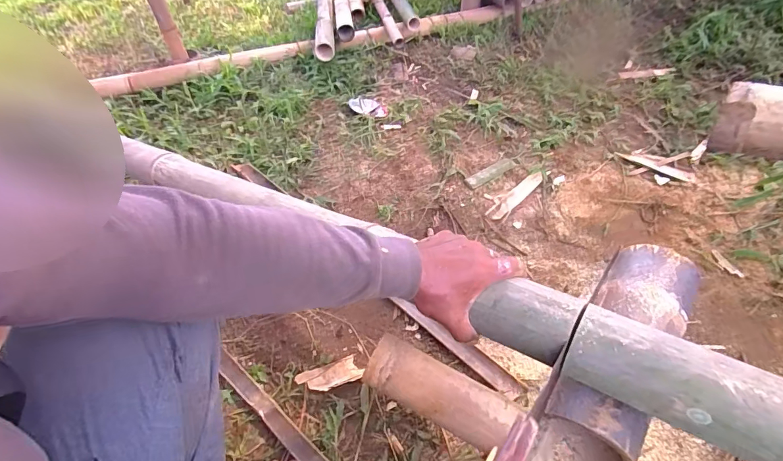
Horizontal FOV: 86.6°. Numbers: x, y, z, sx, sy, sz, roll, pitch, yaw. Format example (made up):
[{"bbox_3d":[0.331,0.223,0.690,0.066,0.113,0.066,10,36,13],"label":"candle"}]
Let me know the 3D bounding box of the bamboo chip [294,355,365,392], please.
[{"bbox_3d":[-0.099,0.233,0.672,0.104,0.005,0.045,-6,43,-23],"label":"bamboo chip"}]

